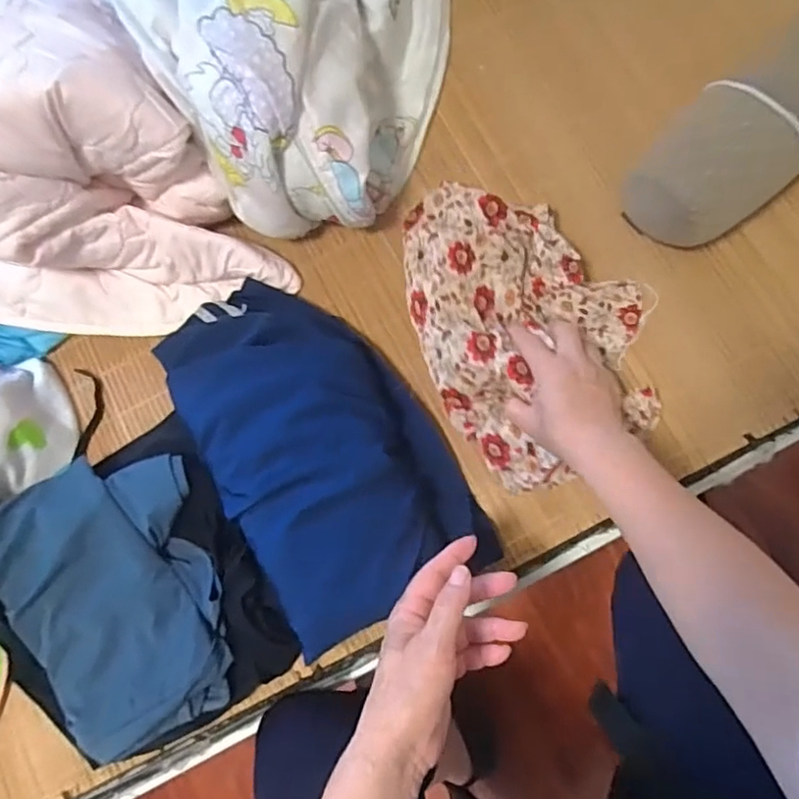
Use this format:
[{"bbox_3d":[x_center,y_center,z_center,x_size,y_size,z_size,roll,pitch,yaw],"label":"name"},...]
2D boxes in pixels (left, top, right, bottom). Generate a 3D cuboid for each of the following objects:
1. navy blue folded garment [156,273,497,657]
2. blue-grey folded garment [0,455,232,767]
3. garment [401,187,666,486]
[{"bbox_3d":[-0.079,0.035,0.575,0.195,0.099,0.354,-34,80,0],"label":"navy blue folded garment"},{"bbox_3d":[-0.258,0.183,0.561,0.182,0.031,0.248,-24,84,-5],"label":"blue-grey folded garment"},{"bbox_3d":[0.117,-0.075,0.576,0.206,0.076,0.273,-35,80,0],"label":"garment"}]

